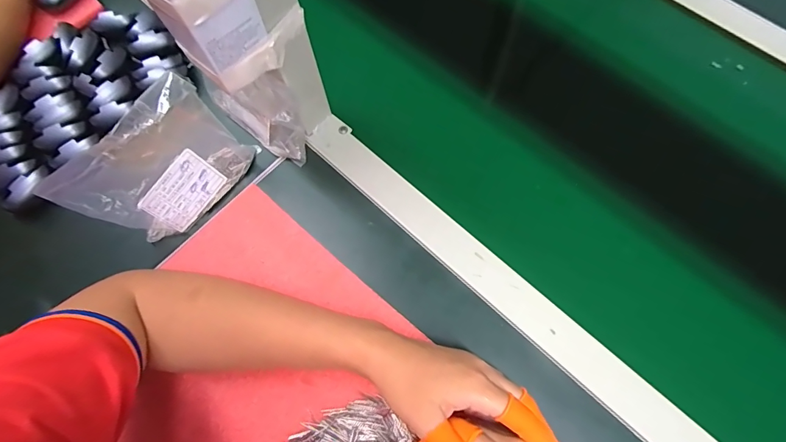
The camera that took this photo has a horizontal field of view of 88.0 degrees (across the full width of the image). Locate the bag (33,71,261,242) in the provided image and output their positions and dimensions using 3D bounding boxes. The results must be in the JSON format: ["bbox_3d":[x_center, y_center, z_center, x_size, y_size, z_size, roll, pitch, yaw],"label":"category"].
[{"bbox_3d":[-0.213,-0.049,0.378,0.053,0.104,0.151,39,76,14],"label":"bag"}]

